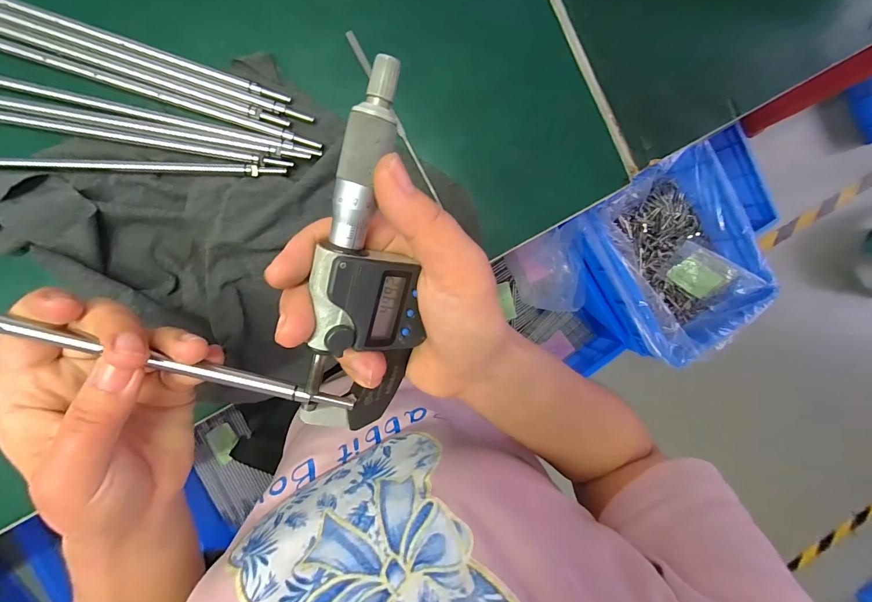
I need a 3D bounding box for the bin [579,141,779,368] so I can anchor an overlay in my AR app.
[{"bbox_3d":[0.525,-0.099,0.842,0.311,0.131,0.399,-31,99,-4],"label":"bin"}]

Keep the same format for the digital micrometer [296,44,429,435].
[{"bbox_3d":[-0.029,-0.008,0.158,0.045,0.031,0.158,3,114,-9],"label":"digital micrometer"}]

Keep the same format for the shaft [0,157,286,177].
[{"bbox_3d":[-0.242,-0.091,0.246,0.271,0.006,0.011,-1,95,-8],"label":"shaft"}]

